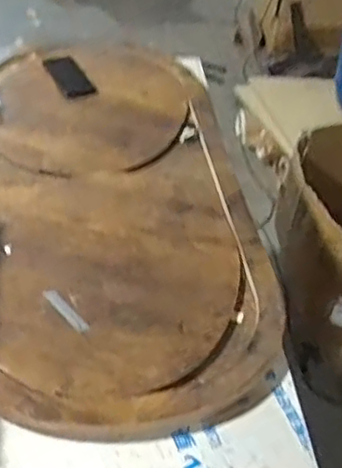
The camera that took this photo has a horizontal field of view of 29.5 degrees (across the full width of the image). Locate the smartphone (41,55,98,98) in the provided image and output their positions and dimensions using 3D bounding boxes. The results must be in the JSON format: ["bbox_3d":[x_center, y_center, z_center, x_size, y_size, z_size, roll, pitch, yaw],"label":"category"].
[{"bbox_3d":[-0.244,-0.382,1.566,0.081,0.015,0.157,-18,50,-25],"label":"smartphone"}]

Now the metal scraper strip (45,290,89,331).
[{"bbox_3d":[-0.165,0.119,1.023,0.021,0.009,0.096,-30,56,-33],"label":"metal scraper strip"}]

